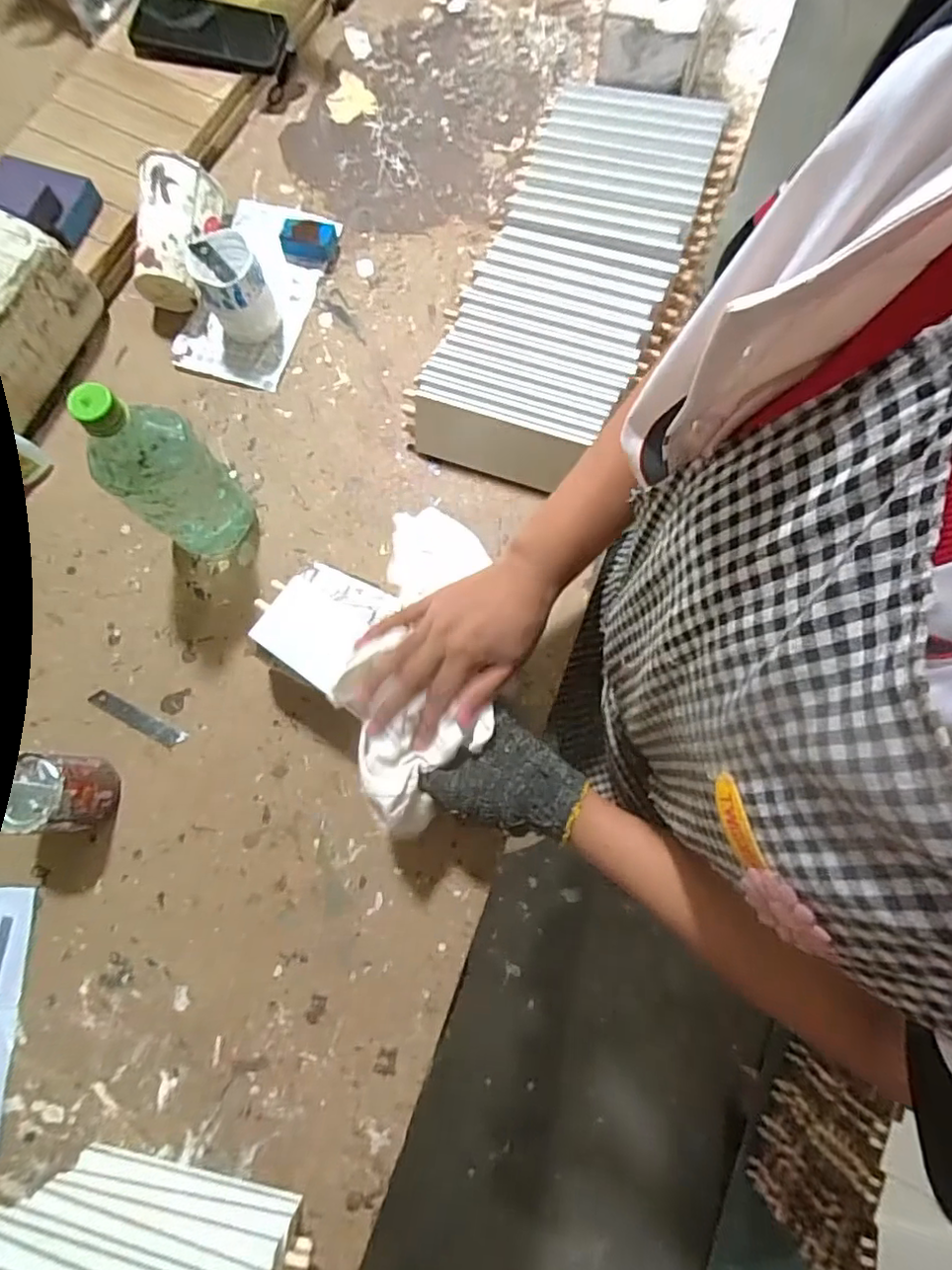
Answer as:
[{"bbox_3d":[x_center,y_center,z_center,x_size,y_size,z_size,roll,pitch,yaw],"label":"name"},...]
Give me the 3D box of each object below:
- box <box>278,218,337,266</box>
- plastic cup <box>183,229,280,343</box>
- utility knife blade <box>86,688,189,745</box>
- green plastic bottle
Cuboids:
[{"bbox_3d":[-0.184,-0.434,0.663,0.057,0.024,0.046,3,76,2],"label":"box"},{"bbox_3d":[-0.244,-0.351,0.613,0.063,0.080,0.076,-28,76,-4],"label":"plastic cup"},{"bbox_3d":[-0.315,0.077,0.556,0.101,0.004,0.017,24,78,7],"label":"utility knife blade"},{"bbox_3d":[-0.254,-0.131,0.502,0.079,0.202,0.066,-43,78,-8],"label":"green plastic bottle"}]

